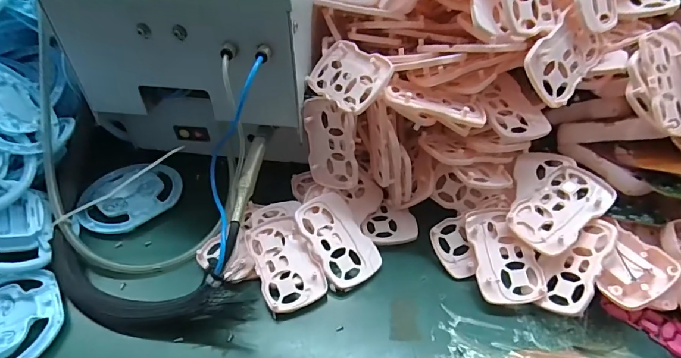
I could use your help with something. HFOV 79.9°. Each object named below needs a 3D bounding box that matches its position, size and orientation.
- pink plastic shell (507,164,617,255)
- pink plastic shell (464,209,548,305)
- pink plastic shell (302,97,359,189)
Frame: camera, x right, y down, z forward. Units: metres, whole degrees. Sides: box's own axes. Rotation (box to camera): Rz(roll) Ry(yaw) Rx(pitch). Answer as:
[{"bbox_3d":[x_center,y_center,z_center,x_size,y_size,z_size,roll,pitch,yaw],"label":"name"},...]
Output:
[{"bbox_3d":[0.197,0.027,0.366,0.089,0.015,0.054,-40,55,-8],"label":"pink plastic shell"},{"bbox_3d":[0.146,0.067,0.366,0.054,0.012,0.087,-6,58,4],"label":"pink plastic shell"},{"bbox_3d":[-0.009,-0.032,0.384,0.053,0.085,0.008,4,21,28],"label":"pink plastic shell"}]

